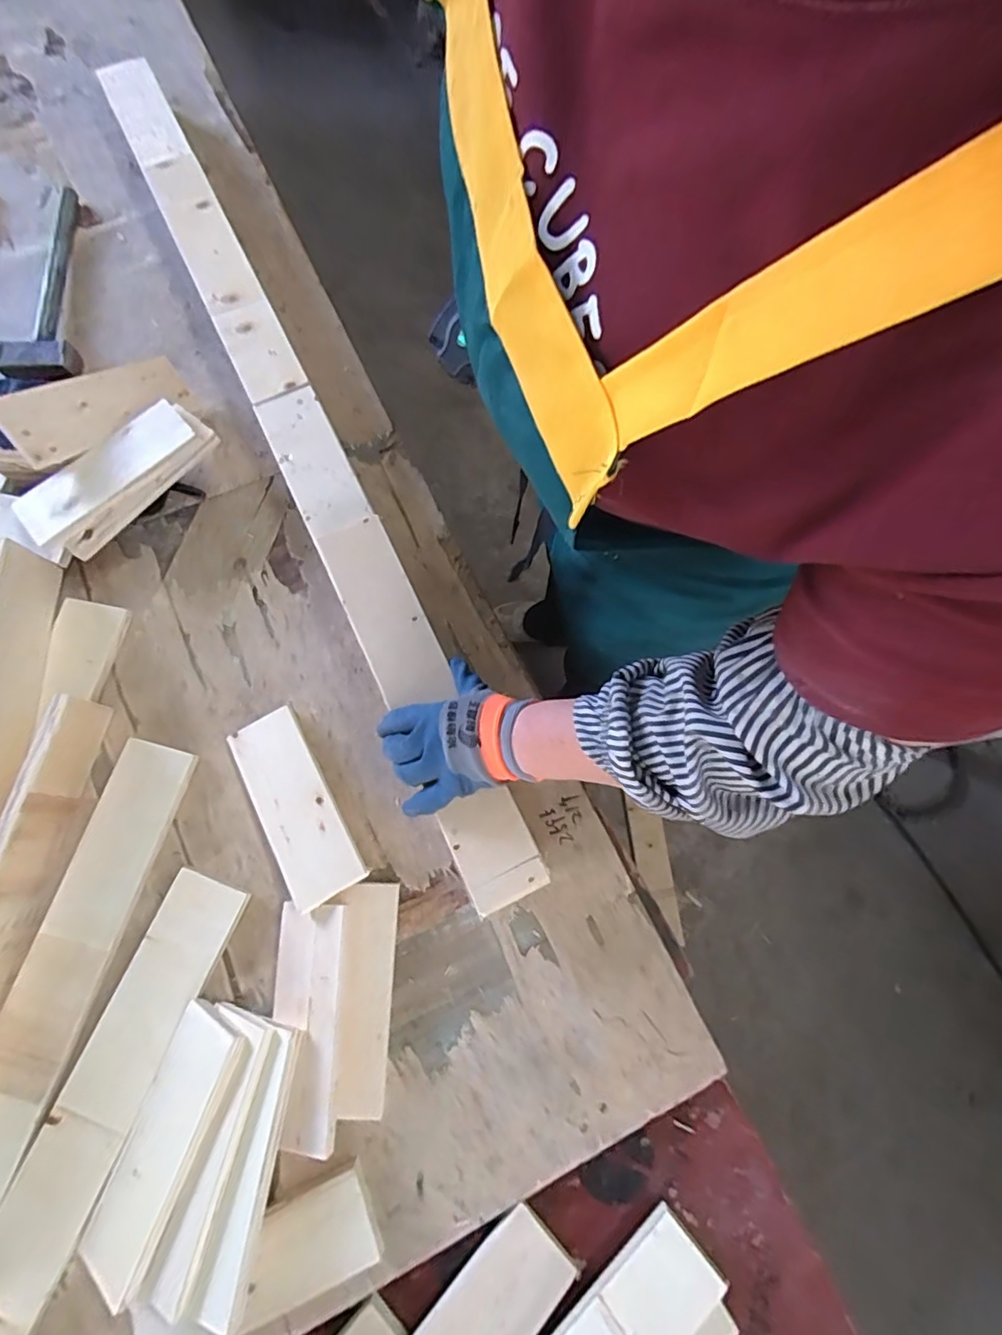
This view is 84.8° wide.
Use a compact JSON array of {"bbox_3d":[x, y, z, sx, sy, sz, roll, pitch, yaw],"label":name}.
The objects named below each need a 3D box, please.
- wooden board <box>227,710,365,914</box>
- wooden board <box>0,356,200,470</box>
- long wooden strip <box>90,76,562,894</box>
[{"bbox_3d":[-0.211,0.137,0.556,0.072,0.009,0.200,-29,71,-8],"label":"wooden board"},{"bbox_3d":[-0.453,-0.301,0.620,0.077,0.015,0.200,51,53,-14],"label":"wooden board"},{"bbox_3d":[-0.238,-0.283,0.617,0.070,0.034,1.135,-26,77,-7],"label":"long wooden strip"}]

